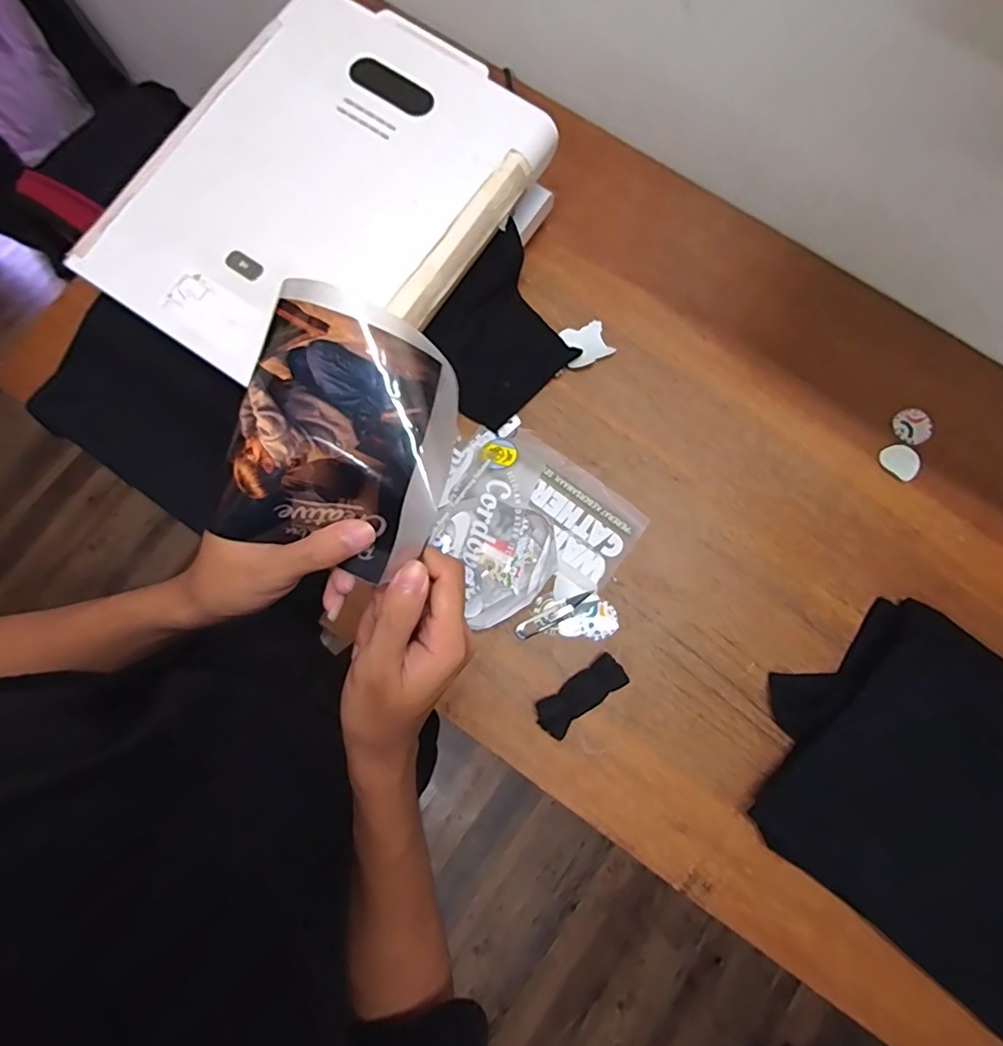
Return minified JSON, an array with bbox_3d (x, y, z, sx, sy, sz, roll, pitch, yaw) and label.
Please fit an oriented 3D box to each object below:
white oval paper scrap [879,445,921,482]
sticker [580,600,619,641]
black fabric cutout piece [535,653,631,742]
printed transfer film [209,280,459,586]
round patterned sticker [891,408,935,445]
[{"bbox_3d":[0.588,-0.092,0.781,0.055,0.004,0.049,43,83,8],"label":"white oval paper scrap"},{"bbox_3d":[0.136,0.136,0.740,0.053,0.006,0.050,0,79,1],"label":"sticker"},{"bbox_3d":[0.107,0.231,0.711,0.127,0.028,0.048,-35,81,-6],"label":"black fabric cutout piece"},{"bbox_3d":[-0.080,-0.041,0.271,0.110,0.022,0.132,20,105,-1],"label":"printed transfer film"},{"bbox_3d":[0.615,-0.146,0.791,0.060,0.006,0.052,-40,81,-6],"label":"round patterned sticker"}]

